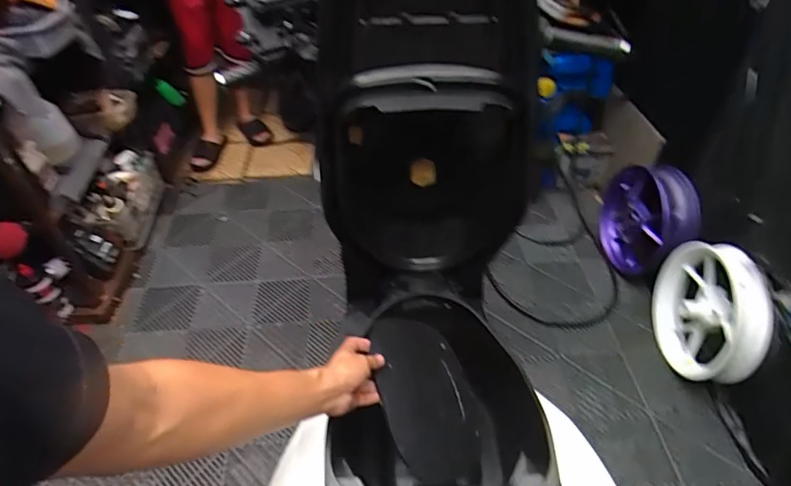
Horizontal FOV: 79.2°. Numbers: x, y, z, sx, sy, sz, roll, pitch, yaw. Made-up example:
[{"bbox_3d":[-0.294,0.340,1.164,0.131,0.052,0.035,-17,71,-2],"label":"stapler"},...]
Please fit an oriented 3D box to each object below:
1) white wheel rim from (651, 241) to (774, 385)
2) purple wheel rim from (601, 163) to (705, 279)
[{"bbox_3d":[0.891,0.186,1.383,0.105,0.346,0.398,-4,44,-1],"label":"white wheel rim"},{"bbox_3d":[0.856,-0.075,1.670,0.137,0.406,0.400,-1,44,2],"label":"purple wheel rim"}]

